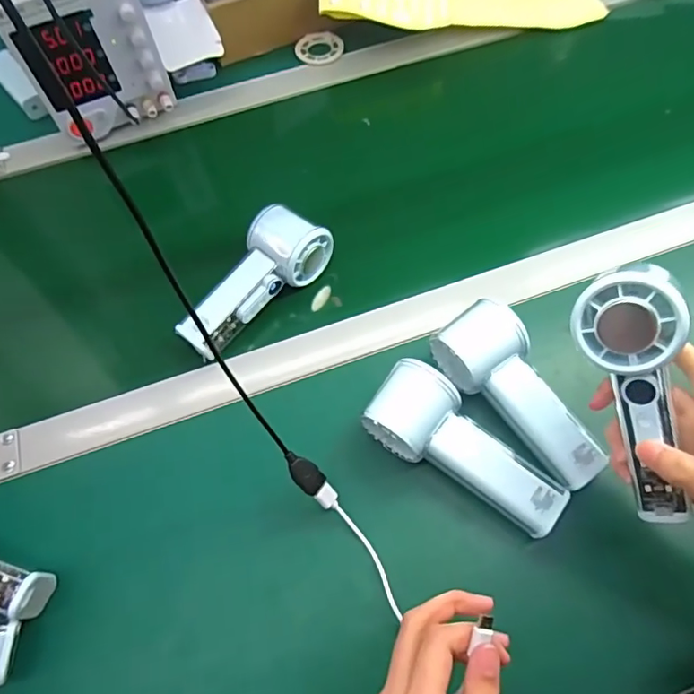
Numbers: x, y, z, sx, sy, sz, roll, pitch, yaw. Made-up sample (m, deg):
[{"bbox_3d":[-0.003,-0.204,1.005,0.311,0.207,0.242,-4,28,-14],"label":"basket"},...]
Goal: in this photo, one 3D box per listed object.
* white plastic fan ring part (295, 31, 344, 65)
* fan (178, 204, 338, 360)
[{"bbox_3d":[-0.034,-0.364,0.645,0.055,0.011,0.050,-1,63,3],"label":"white plastic fan ring part"},{"bbox_3d":[-0.081,-0.054,0.463,0.063,0.042,0.144,30,69,17],"label":"fan"}]

